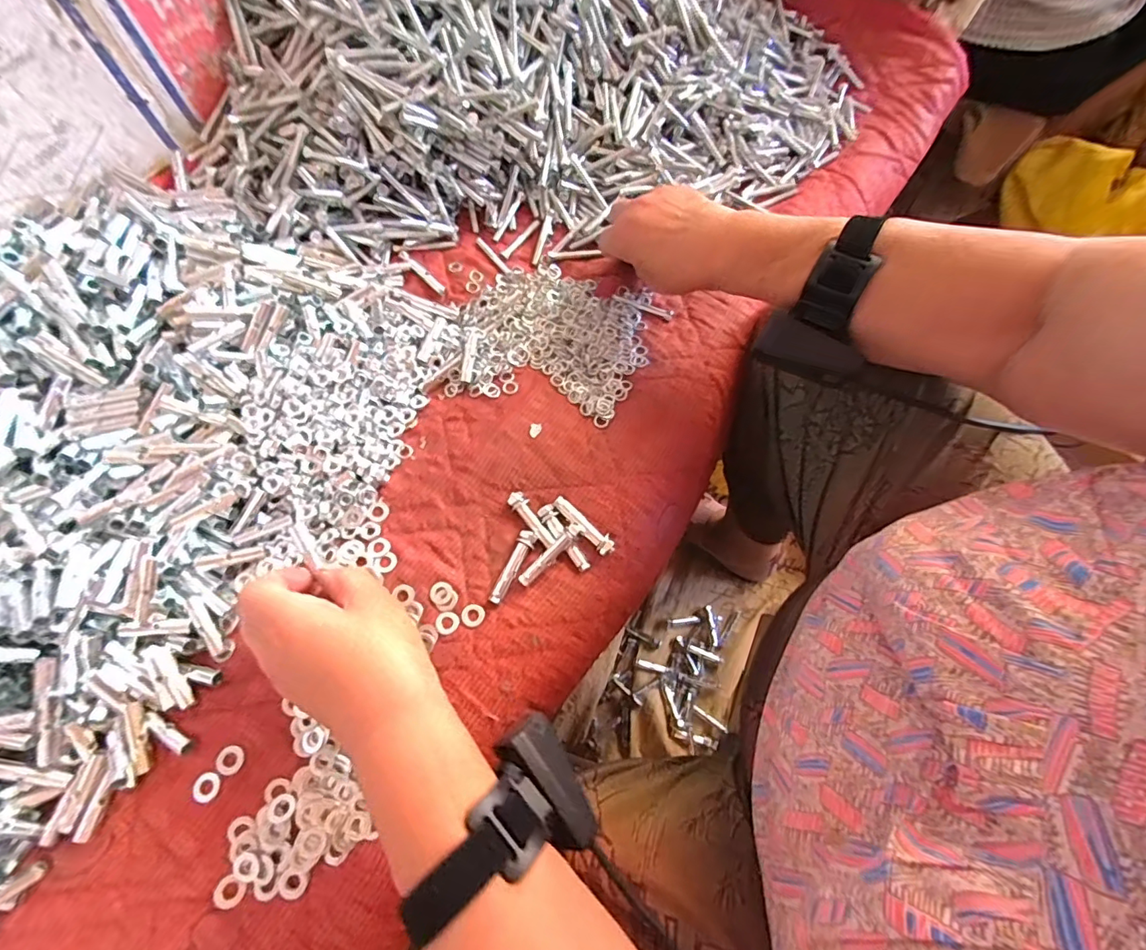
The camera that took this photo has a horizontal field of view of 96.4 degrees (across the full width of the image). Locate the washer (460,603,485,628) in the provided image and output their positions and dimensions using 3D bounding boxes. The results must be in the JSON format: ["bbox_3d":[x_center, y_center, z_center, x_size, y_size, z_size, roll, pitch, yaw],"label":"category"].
[{"bbox_3d":[-0.071,0.100,0.364,0.016,0.004,0.016,1,67,-1],"label":"washer"}]

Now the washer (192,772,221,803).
[{"bbox_3d":[-0.226,0.193,0.315,0.015,0.004,0.016,1,67,-1],"label":"washer"}]

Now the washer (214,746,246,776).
[{"bbox_3d":[-0.216,0.180,0.323,0.016,0.004,0.015,1,67,-1],"label":"washer"}]

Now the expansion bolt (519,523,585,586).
[{"bbox_3d":[-0.016,0.057,0.376,0.060,0.012,0.010,-41,74,-17],"label":"expansion bolt"}]

